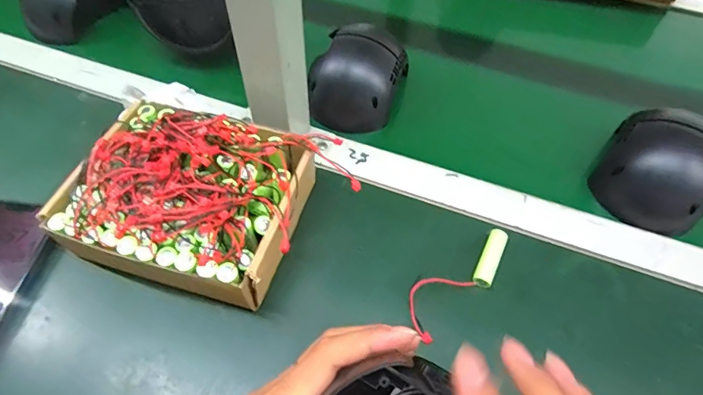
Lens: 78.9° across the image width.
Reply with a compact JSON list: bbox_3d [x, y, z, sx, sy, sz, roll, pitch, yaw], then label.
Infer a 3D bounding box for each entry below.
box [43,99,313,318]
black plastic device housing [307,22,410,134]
[{"bbox_3d":[-0.124,0.002,0.337,0.177,0.079,0.147,13,57,7],"label":"box"},{"bbox_3d":[0.007,-0.122,0.435,0.087,0.061,0.089,16,57,8],"label":"black plastic device housing"}]

